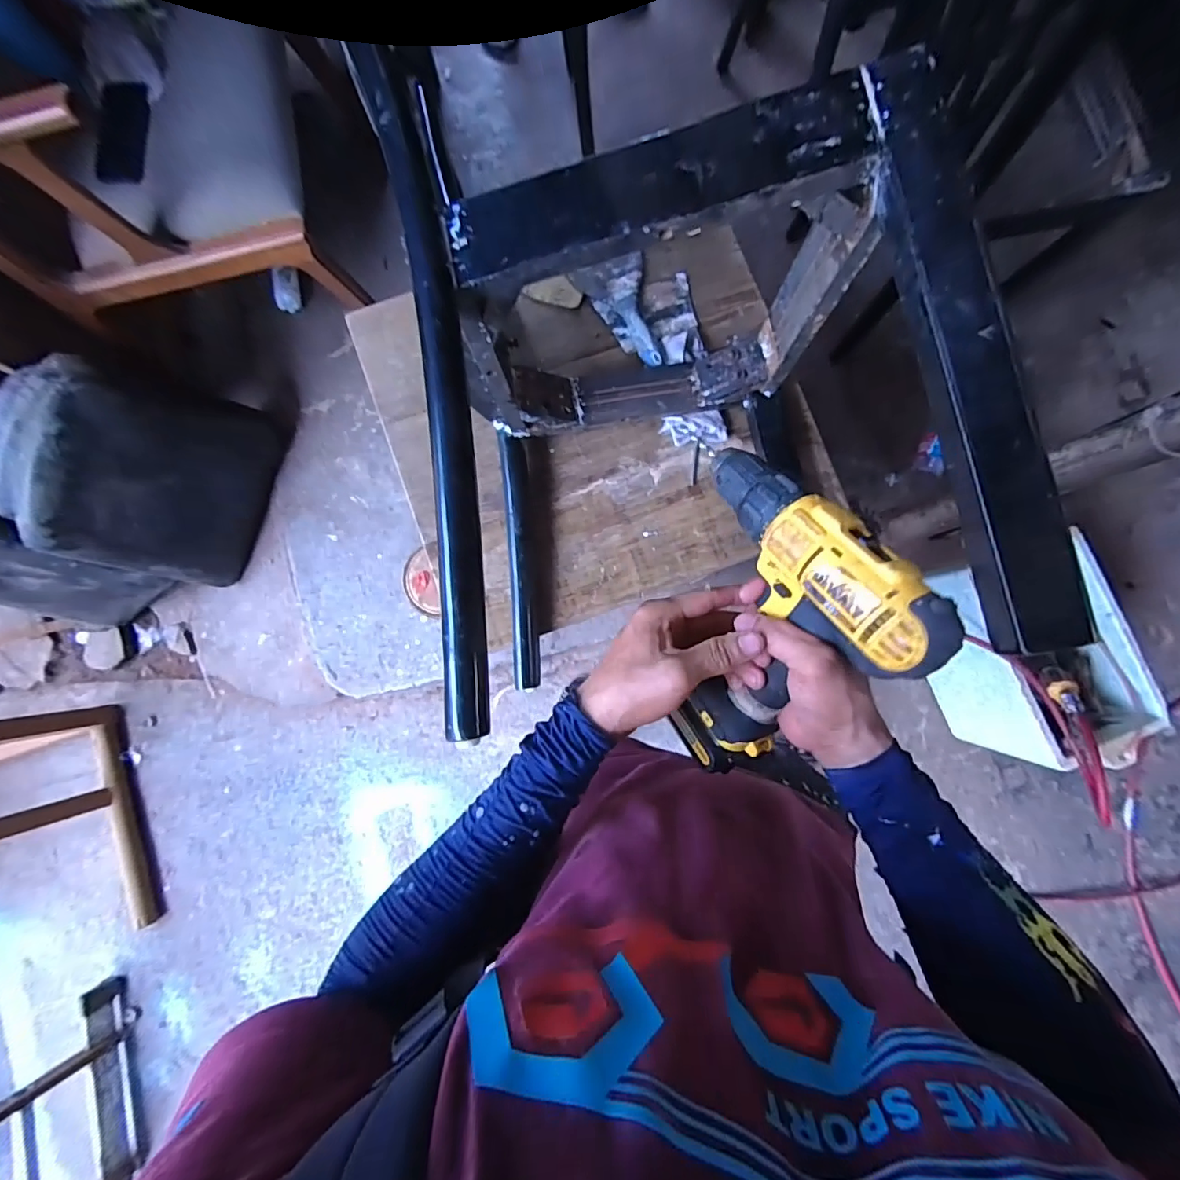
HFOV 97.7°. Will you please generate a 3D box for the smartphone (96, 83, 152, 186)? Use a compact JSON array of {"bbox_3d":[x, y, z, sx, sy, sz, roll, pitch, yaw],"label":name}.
[{"bbox_3d":[-0.785,-0.769,0.867,0.065,0.016,0.162,7,96,-23],"label":"smartphone"}]

